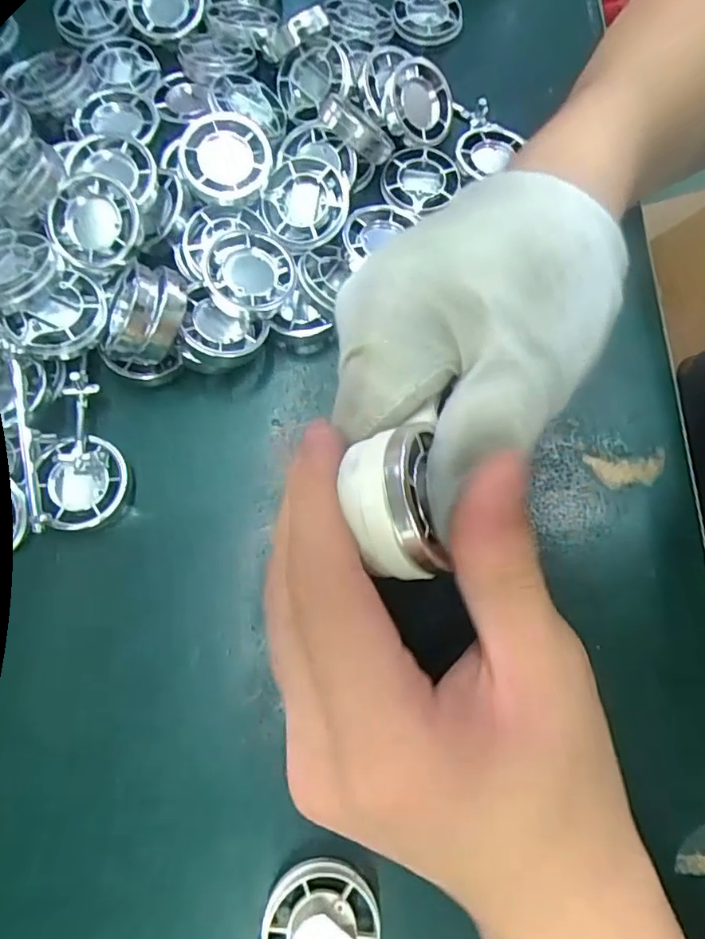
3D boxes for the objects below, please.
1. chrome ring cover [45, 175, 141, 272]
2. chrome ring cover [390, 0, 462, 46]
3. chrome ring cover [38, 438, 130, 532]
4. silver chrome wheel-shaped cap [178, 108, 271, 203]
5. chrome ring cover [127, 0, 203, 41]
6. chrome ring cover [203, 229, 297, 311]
[{"bbox_3d":[-0.110,-0.105,0.242,0.036,0.013,0.036,-1,105,0],"label":"chrome ring cover"},{"bbox_3d":[0.041,-0.256,0.320,0.039,0.007,0.040,-11,75,-5],"label":"chrome ring cover"},{"bbox_3d":[-0.107,0.005,0.230,0.033,0.018,0.036,-21,76,-8],"label":"chrome ring cover"},{"bbox_3d":[-0.055,-0.135,0.248,0.036,0.010,0.039,-13,84,-2],"label":"silver chrome wheel-shaped cap"},{"bbox_3d":[-0.098,-0.242,0.299,0.037,0.010,0.034,-12,93,-8],"label":"chrome ring cover"},{"bbox_3d":[-0.043,-0.084,0.241,0.033,0.013,0.039,14,74,2],"label":"chrome ring cover"}]

